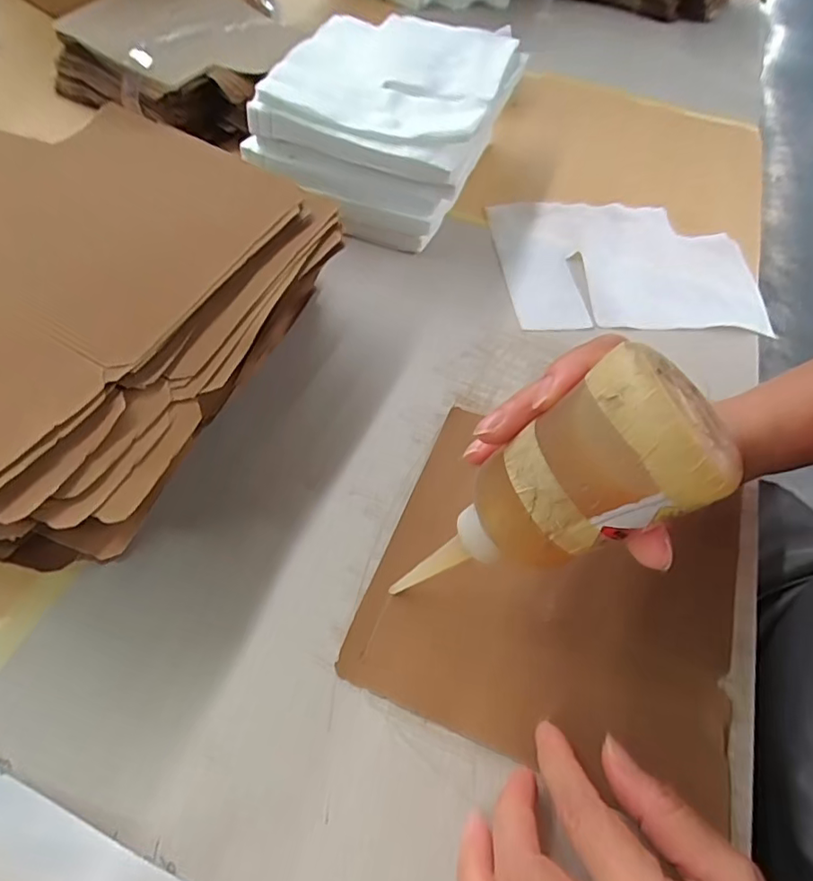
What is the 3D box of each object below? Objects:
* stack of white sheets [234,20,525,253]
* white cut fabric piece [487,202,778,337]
[{"bbox_3d":[-0.012,-0.308,0.533,0.193,0.111,0.242,16,54,7],"label":"stack of white sheets"},{"bbox_3d":[0.200,-0.163,0.506,0.228,0.009,0.172,0,56,-5],"label":"white cut fabric piece"}]

